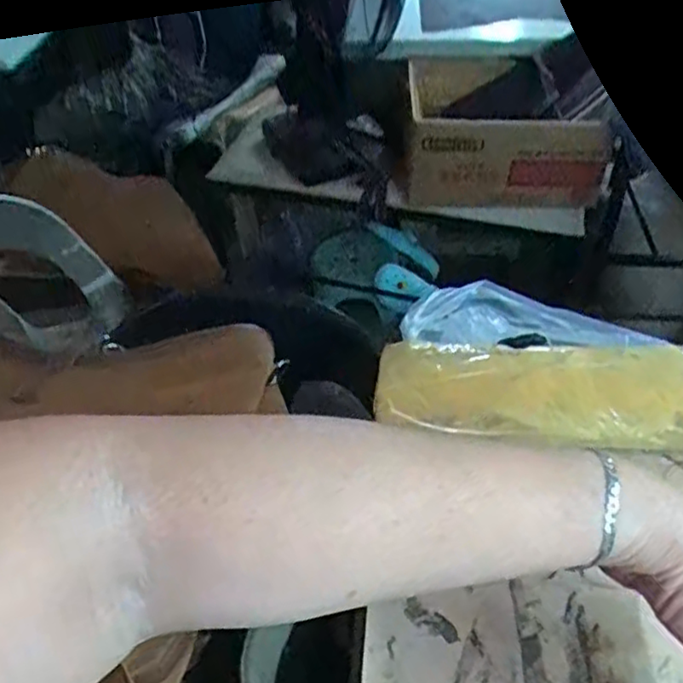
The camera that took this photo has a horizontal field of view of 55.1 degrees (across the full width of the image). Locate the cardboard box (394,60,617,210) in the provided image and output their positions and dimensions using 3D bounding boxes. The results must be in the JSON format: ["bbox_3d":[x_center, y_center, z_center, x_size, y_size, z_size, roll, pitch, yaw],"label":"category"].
[{"bbox_3d":[0.297,-0.394,1.245,0.344,0.166,0.266,2,45,3],"label":"cardboard box"}]

